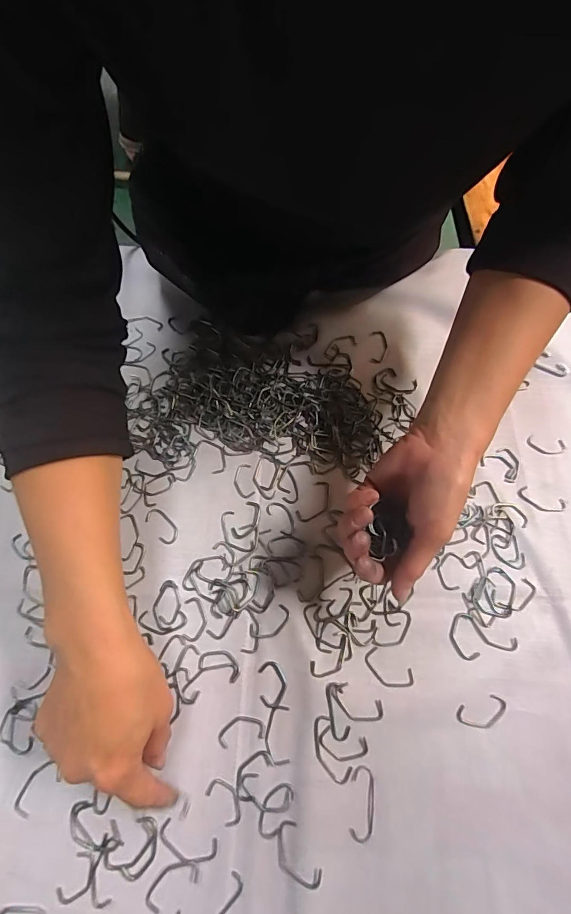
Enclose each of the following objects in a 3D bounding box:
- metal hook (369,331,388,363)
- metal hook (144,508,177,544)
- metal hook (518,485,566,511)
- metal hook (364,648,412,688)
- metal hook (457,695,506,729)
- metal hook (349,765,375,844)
[{"bbox_3d":[0.099,-0.116,0.438,0.017,0.004,0.037,6,81,2],"label":"metal hook"},{"bbox_3d":[-0.110,0.060,0.367,0.017,0.004,0.036,-40,73,-15],"label":"metal hook"},{"bbox_3d":[0.235,0.041,0.380,0.043,0.004,0.017,18,69,6],"label":"metal hook"},{"bbox_3d":[0.081,0.168,0.323,0.039,0.004,0.021,28,70,10],"label":"metal hook"},{"bbox_3d":[0.150,0.197,0.316,0.039,0.004,0.019,-14,69,-6],"label":"metal hook"},{"bbox_3d":[0.055,0.247,0.294,0.016,0.004,0.045,6,68,2],"label":"metal hook"}]

